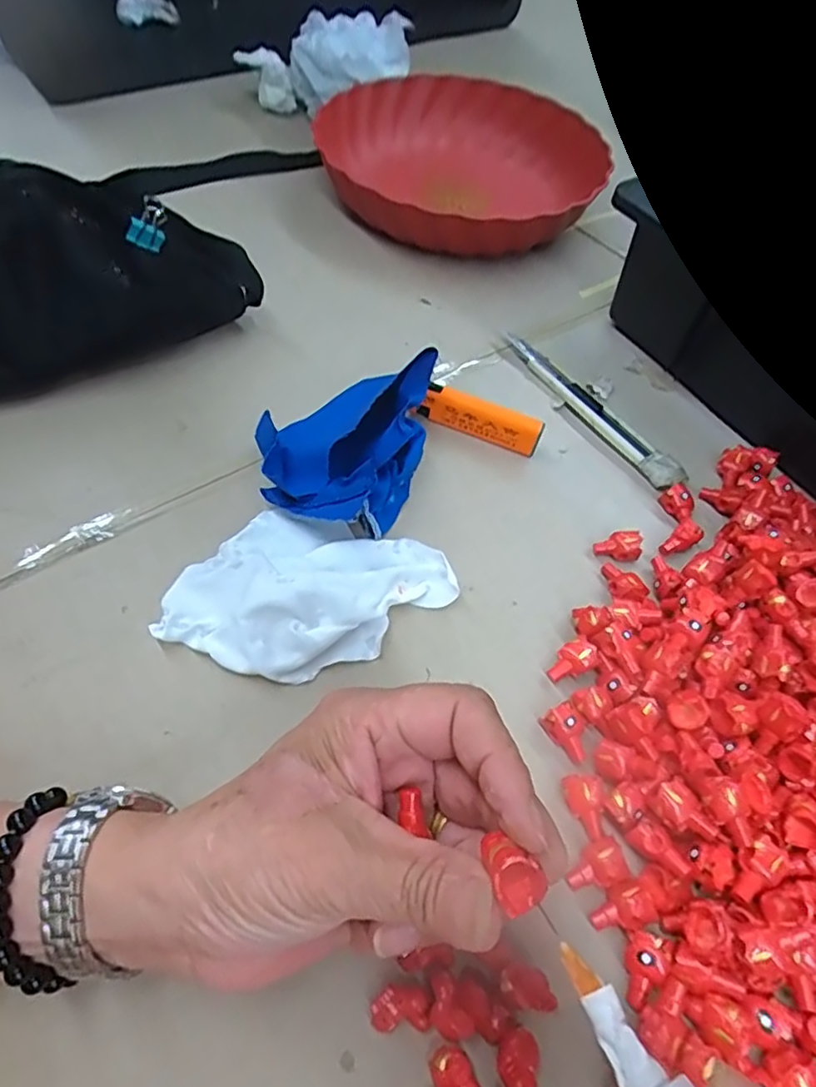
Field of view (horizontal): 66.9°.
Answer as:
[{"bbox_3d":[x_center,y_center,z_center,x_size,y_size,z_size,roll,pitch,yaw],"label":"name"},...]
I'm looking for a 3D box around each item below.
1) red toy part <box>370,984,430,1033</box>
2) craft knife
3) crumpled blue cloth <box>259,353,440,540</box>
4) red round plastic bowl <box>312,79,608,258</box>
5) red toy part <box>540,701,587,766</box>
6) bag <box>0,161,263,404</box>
[{"bbox_3d":[-0.003,0.168,0.223,0.020,0.014,0.013,0,57,-4],"label":"red toy part"},{"bbox_3d":[0.119,-0.089,0.404,0.019,0.012,0.151,-30,64,-21],"label":"craft knife"},{"bbox_3d":[-0.037,-0.061,0.347,0.094,0.051,0.114,25,58,12],"label":"crumpled blue cloth"},{"bbox_3d":[0.042,-0.317,0.537,0.226,0.064,0.238,2,57,-3],"label":"red round plastic bowl"},{"bbox_3d":[0.074,0.086,0.283,0.018,0.013,0.024,-33,65,-23],"label":"red toy part"},{"bbox_3d":[-0.231,-0.148,0.354,0.282,0.105,0.074,-20,60,-17],"label":"bag"}]

